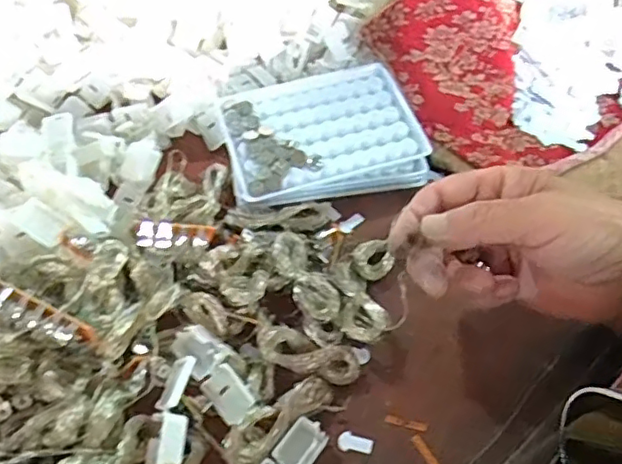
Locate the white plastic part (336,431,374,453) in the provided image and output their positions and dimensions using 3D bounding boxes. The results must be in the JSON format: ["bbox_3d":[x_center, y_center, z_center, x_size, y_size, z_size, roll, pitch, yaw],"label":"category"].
[{"bbox_3d":[0.024,0.112,0.317,0.019,0.004,0.010,13,57,8],"label":"white plastic part"}]

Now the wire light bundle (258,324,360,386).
[{"bbox_3d":[-0.001,0.067,0.331,0.058,0.012,0.019,21,56,-8],"label":"wire light bundle"}]

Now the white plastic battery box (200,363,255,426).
[{"bbox_3d":[-0.044,0.086,0.317,0.020,0.006,0.030,-48,64,8],"label":"white plastic battery box"}]

